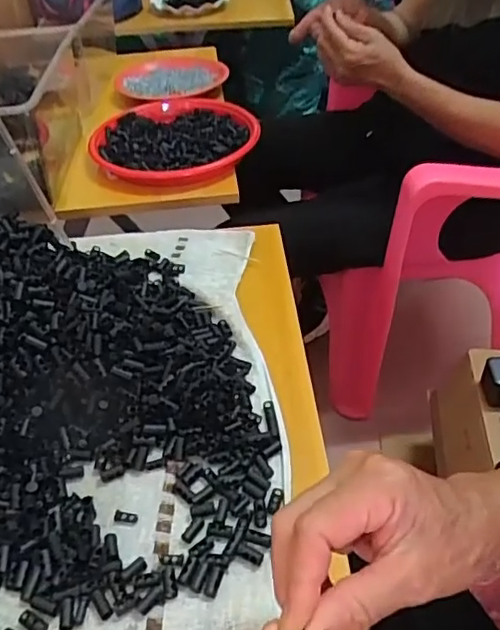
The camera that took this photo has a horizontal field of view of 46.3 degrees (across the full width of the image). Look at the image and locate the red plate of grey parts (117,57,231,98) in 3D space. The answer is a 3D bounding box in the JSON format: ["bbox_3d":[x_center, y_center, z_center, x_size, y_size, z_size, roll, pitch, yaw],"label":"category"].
[{"bbox_3d":[-0.156,-0.444,1.072,0.186,0.026,0.205,-24,46,-22],"label":"red plate of grey parts"}]

